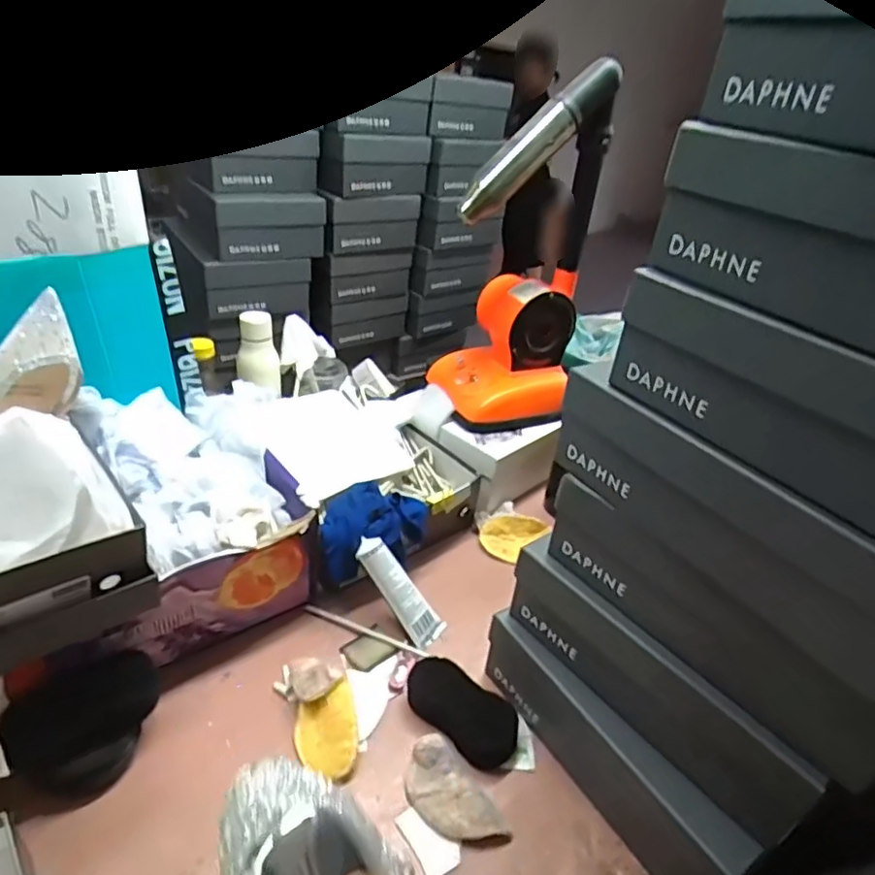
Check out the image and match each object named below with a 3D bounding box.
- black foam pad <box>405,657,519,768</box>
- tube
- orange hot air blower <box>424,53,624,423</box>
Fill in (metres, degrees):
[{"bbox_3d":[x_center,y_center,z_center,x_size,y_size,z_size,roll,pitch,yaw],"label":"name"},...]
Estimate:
[{"bbox_3d":[0.025,0.287,0.650,0.130,0.026,0.060,30,39,32],"label":"black foam pad"},{"bbox_3d":[-0.045,0.184,0.737,0.145,0.025,0.046,55,40,-5],"label":"tube"},{"bbox_3d":[0.115,-0.257,0.900,0.201,0.464,0.165,9,32,3],"label":"orange hot air blower"}]

